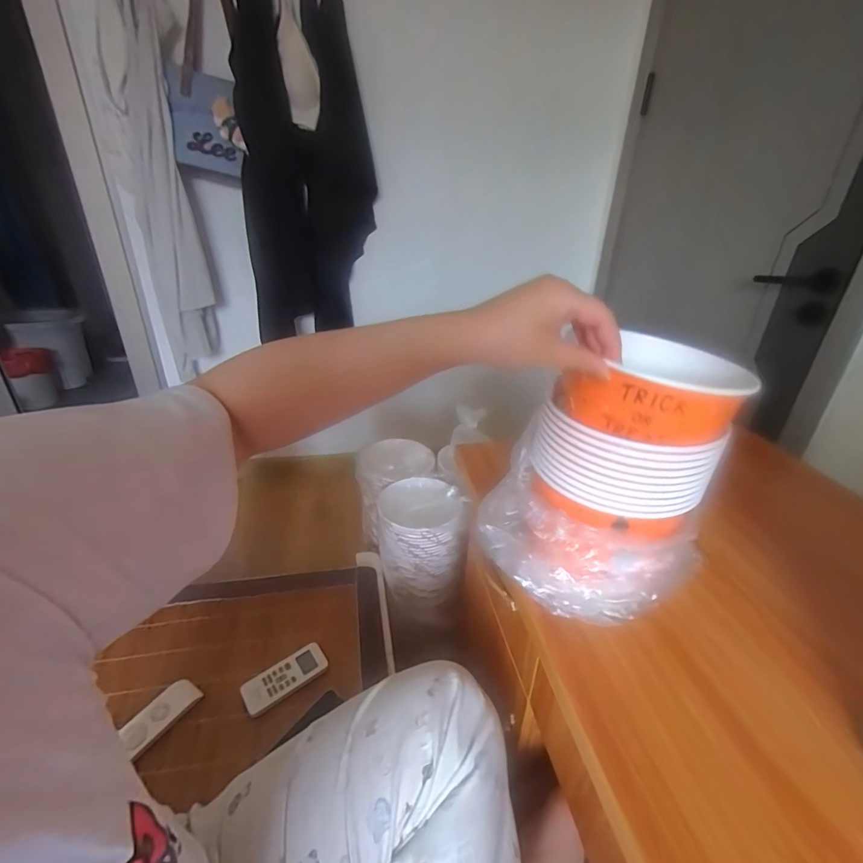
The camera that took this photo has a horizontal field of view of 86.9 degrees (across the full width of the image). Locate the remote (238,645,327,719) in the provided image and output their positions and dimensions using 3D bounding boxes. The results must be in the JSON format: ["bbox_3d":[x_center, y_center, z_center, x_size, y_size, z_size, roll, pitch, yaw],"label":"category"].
[{"bbox_3d":[-0.239,0.402,0.743,0.130,0.022,0.059,-20,35,-35],"label":"remote"}]

